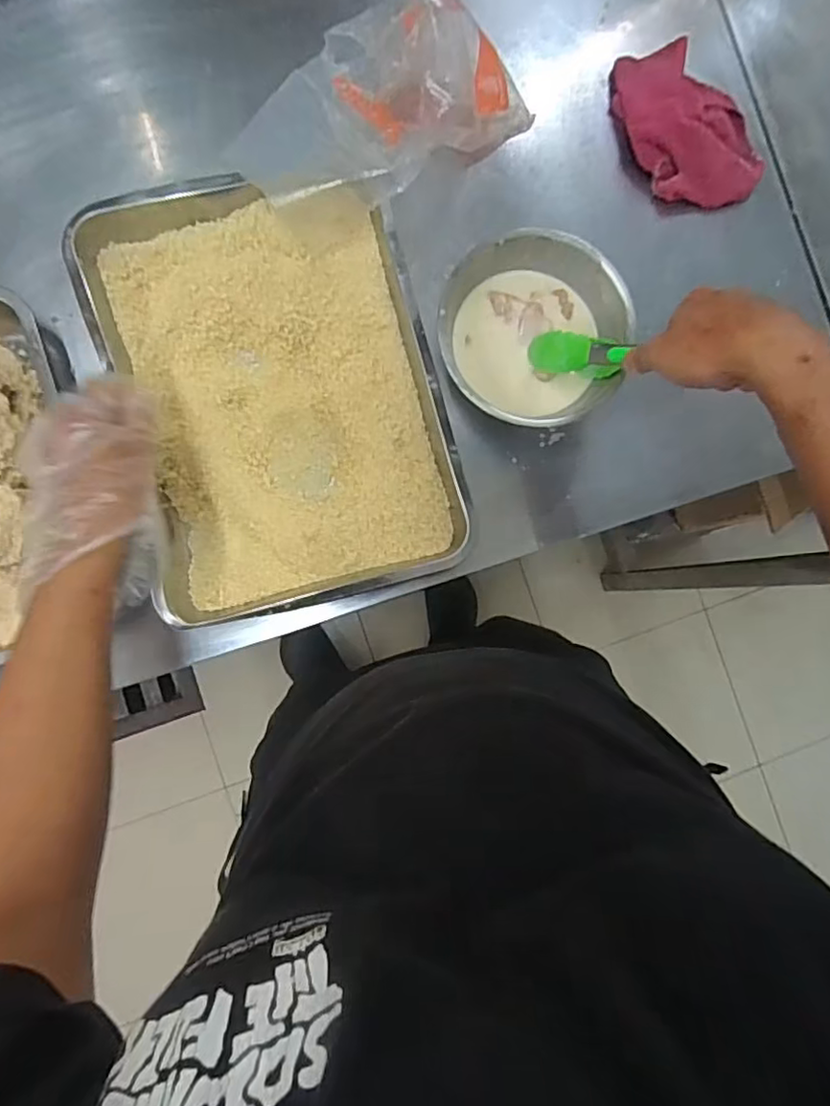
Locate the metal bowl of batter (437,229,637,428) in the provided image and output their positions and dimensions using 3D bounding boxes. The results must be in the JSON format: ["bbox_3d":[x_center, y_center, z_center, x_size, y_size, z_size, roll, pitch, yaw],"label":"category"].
[{"bbox_3d":[0.103,-0.196,0.565,0.166,0.065,0.159,0,87,-7],"label":"metal bowl of batter"}]

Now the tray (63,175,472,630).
[{"bbox_3d":[-0.122,-0.146,0.564,0.278,0.052,0.378,-15,87,-7],"label":"tray"}]

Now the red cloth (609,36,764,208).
[{"bbox_3d":[0.275,-0.434,0.615,0.121,0.039,0.168,-21,88,-7],"label":"red cloth"}]

